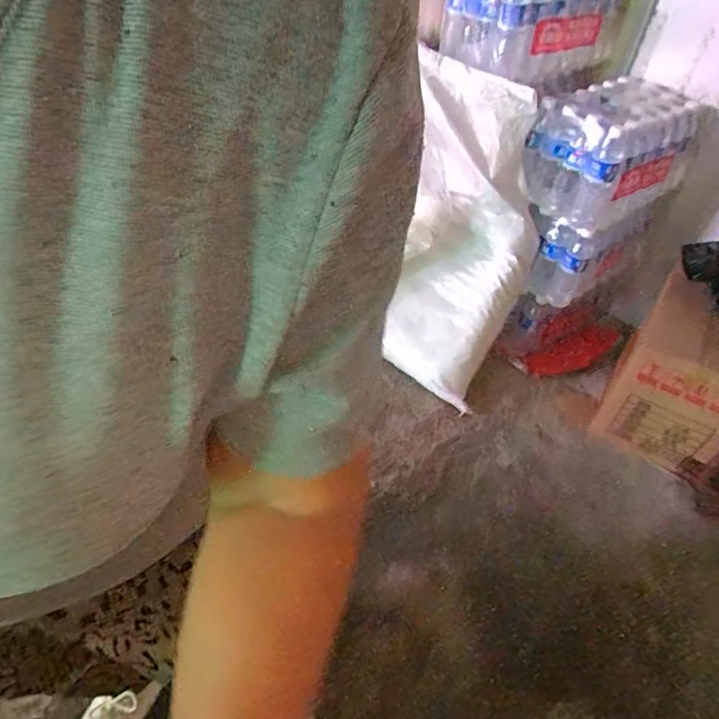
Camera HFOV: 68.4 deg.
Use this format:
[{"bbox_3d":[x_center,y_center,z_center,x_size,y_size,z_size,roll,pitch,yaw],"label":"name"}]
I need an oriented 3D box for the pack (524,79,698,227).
[{"bbox_3d":[0.627,-0.510,1.314,0.386,0.247,0.259,-27,54,-30],"label":"pack"}]

